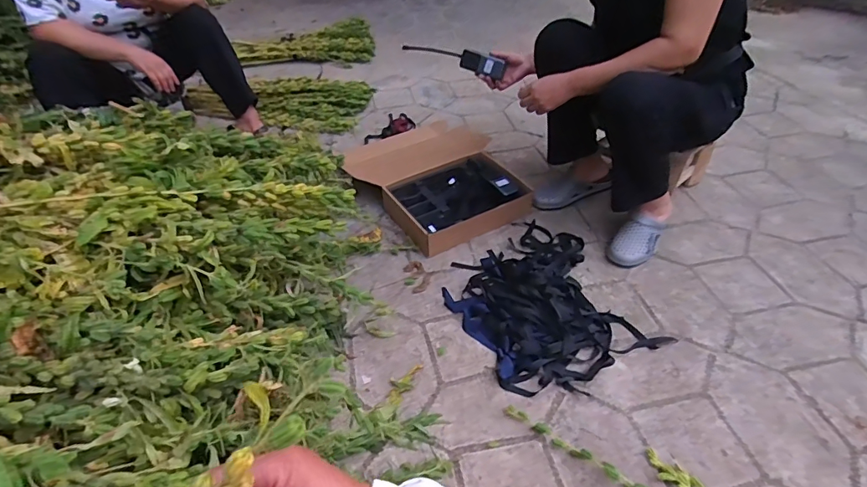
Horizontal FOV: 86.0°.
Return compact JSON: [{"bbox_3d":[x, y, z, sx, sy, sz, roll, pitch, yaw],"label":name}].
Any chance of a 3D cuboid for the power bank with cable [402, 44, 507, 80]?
[{"bbox_3d":[0.055,-0.522,1.295,0.272,0.051,0.029,13,35,-3],"label":"power bank with cable"}]

